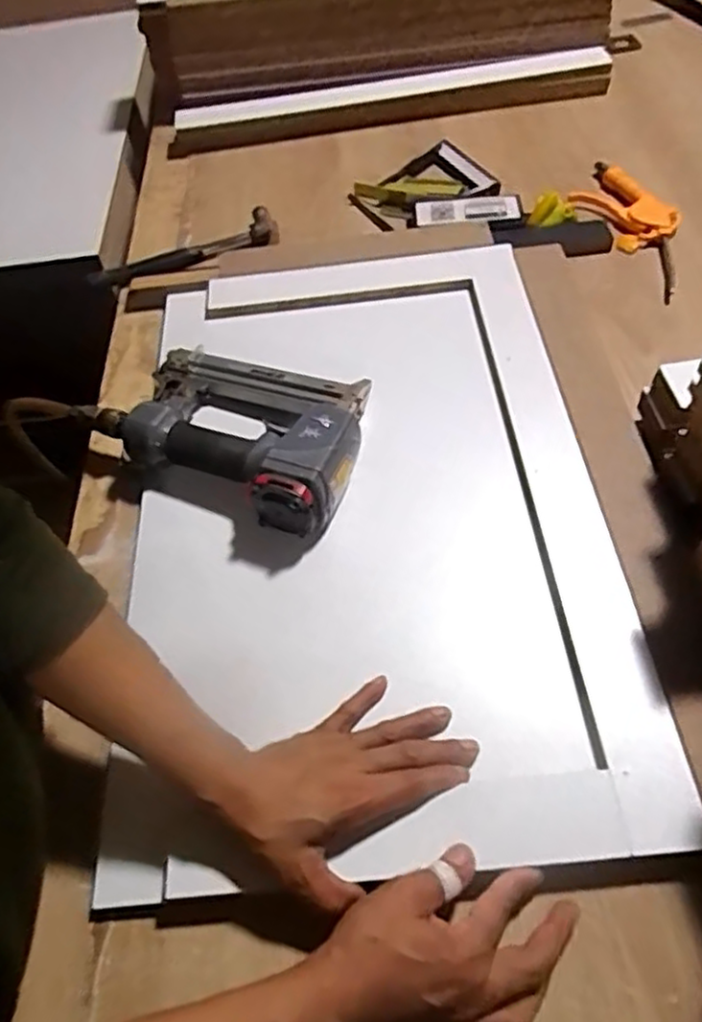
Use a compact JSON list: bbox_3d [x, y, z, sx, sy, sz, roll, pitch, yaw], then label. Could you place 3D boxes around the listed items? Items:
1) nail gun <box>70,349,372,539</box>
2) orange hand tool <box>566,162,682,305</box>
[{"bbox_3d":[-0.105,-0.087,0.622,0.263,0.072,0.160,23,61,21],"label":"nail gun"},{"bbox_3d":[0.315,-0.327,0.777,0.085,0.020,0.229,-19,55,-7],"label":"orange hand tool"}]

